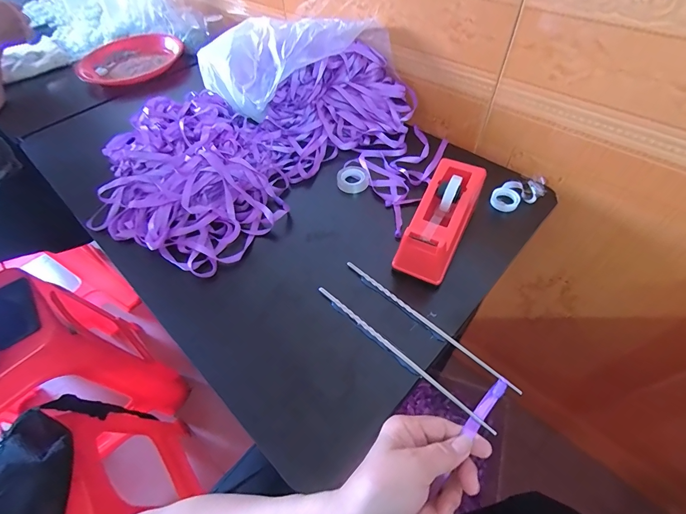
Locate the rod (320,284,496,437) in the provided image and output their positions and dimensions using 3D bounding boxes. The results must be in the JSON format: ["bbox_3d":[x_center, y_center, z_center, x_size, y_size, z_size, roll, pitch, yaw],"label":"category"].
[{"bbox_3d":[0.054,0.096,0.349,0.220,0.008,0.008,37,63,25],"label":"rod"}]

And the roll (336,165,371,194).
[{"bbox_3d":[0.014,-0.119,0.514,0.045,0.019,0.047,-2,53,3],"label":"roll"}]

